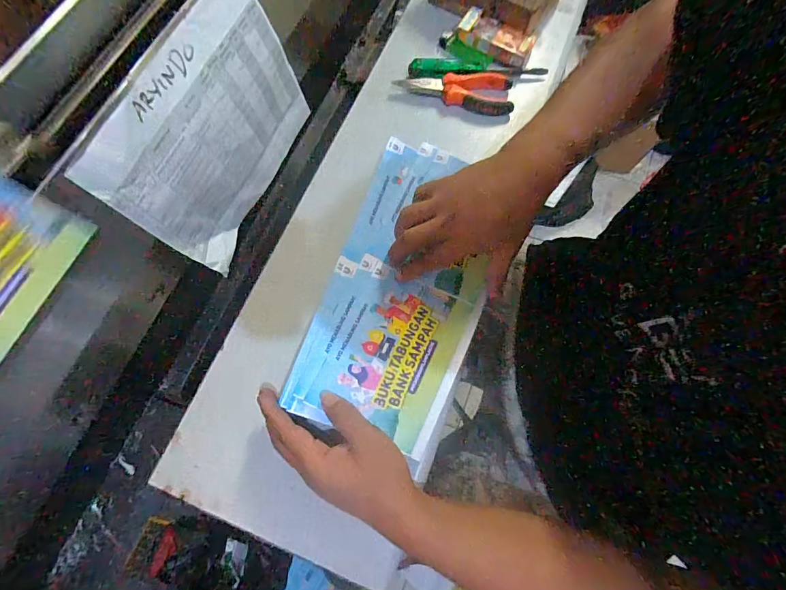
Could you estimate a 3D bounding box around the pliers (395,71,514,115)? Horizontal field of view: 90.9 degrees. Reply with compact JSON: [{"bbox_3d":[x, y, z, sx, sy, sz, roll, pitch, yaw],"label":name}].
[{"bbox_3d":[0.081,-0.263,0.502,0.147,0.020,0.058,2,70,1],"label":"pliers"}]

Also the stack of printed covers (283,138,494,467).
[{"bbox_3d":[0.016,-0.016,0.391,0.144,0.024,0.305,18,71,6],"label":"stack of printed covers"}]

